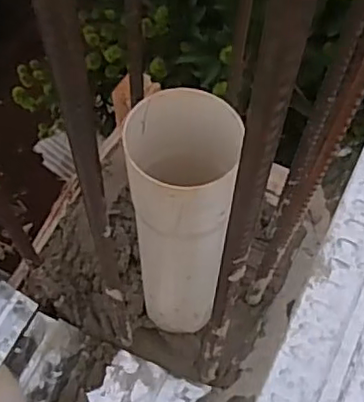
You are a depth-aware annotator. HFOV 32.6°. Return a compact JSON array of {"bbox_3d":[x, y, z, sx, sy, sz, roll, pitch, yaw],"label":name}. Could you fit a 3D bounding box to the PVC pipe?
[{"bbox_3d":[-0.007,0.029,0.528,0.078,0.290,0.081,31,67,14],"label":"PVC pipe"}]

